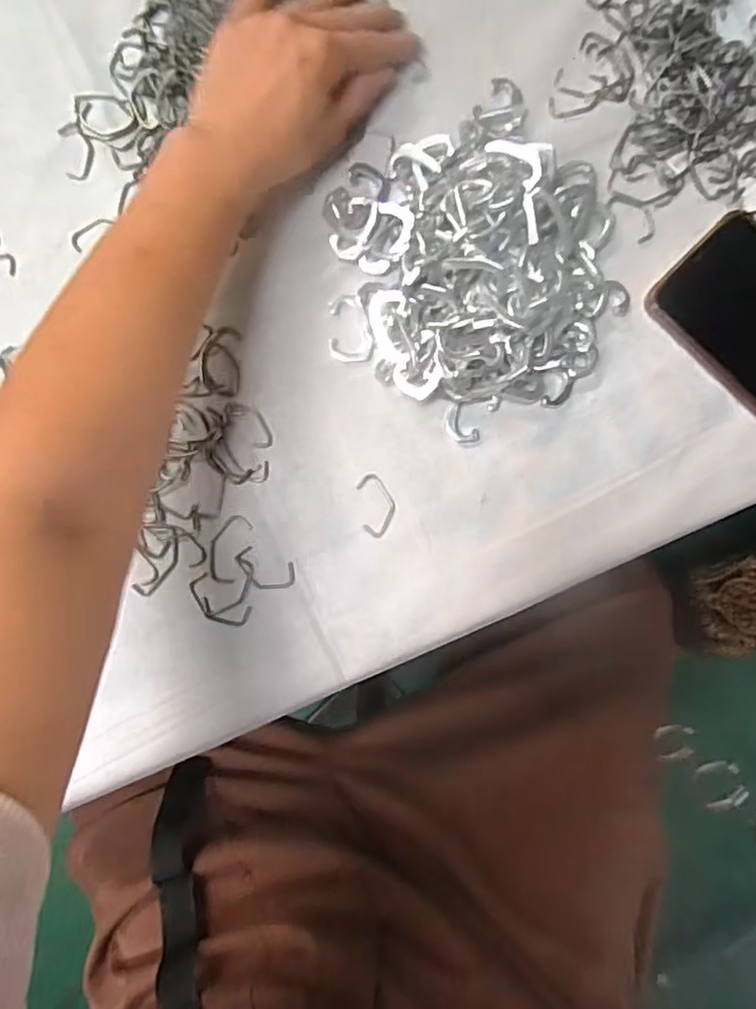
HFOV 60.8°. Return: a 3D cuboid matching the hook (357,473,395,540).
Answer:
[{"bbox_3d":[0.000,0.001,0.375,0.020,0.004,0.037,-9,89,-1],"label":"hook"}]

